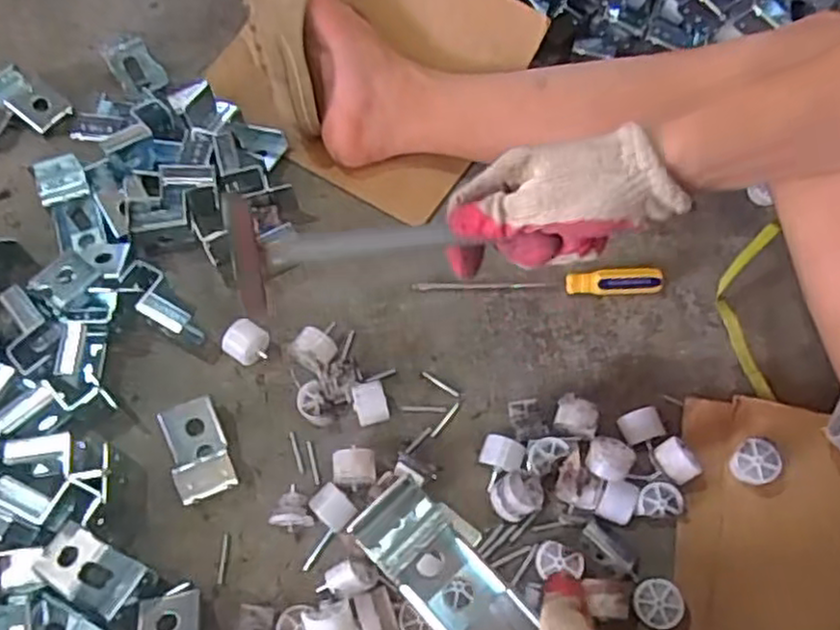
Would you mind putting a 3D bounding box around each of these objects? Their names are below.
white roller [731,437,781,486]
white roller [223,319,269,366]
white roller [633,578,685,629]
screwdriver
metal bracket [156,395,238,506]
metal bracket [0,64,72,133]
[{"bbox_3d":[0.267,0.118,0.569,0.033,0.026,0.034,-25,66,-11],"label":"white roller"},{"bbox_3d":[-0.154,0.026,0.632,0.038,0.026,0.034,26,67,13],"label":"white roller"},{"bbox_3d":[0.178,0.219,0.537,0.034,0.026,0.035,0,64,1],"label":"white roller"},{"bbox_3d":[0.110,-0.027,0.653,0.225,0.024,0.021,-3,64,-1],"label":"screwdriver"},{"bbox_3d":[-0.183,0.110,0.587,0.044,0.030,0.082,-22,66,-10],"label":"metal bracket"},{"bbox_3d":[-0.418,-0.228,0.762,0.088,0.038,0.045,31,68,14],"label":"metal bracket"}]

